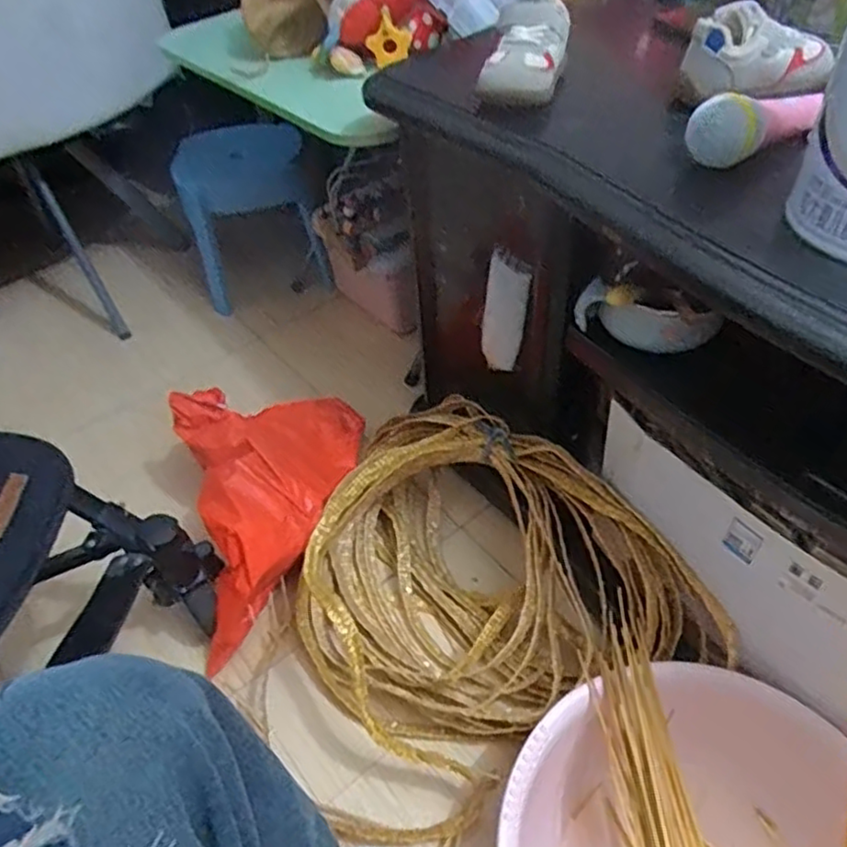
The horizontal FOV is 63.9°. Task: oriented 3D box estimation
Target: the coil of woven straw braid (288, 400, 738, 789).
[{"bbox_3d":[0.044,0.196,0.794,0.342,0.200,0.449,-32,52,-22],"label":"coil of woven straw braid"}]

